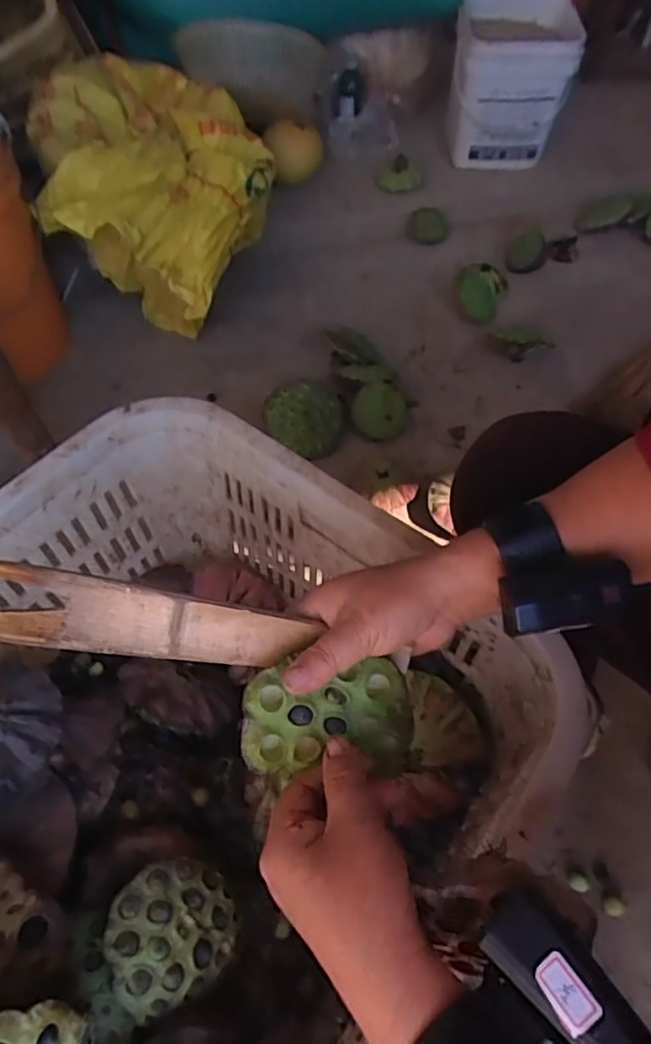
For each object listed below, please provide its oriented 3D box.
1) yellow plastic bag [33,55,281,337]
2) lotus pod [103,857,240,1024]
[{"bbox_3d":[-0.292,-0.565,1.124,0.394,0.286,0.513,-18,58,-10],"label":"yellow plastic bag"},{"bbox_3d":[-0.117,0.309,0.465,0.092,0.050,0.092,17,58,-29],"label":"lotus pod"}]

